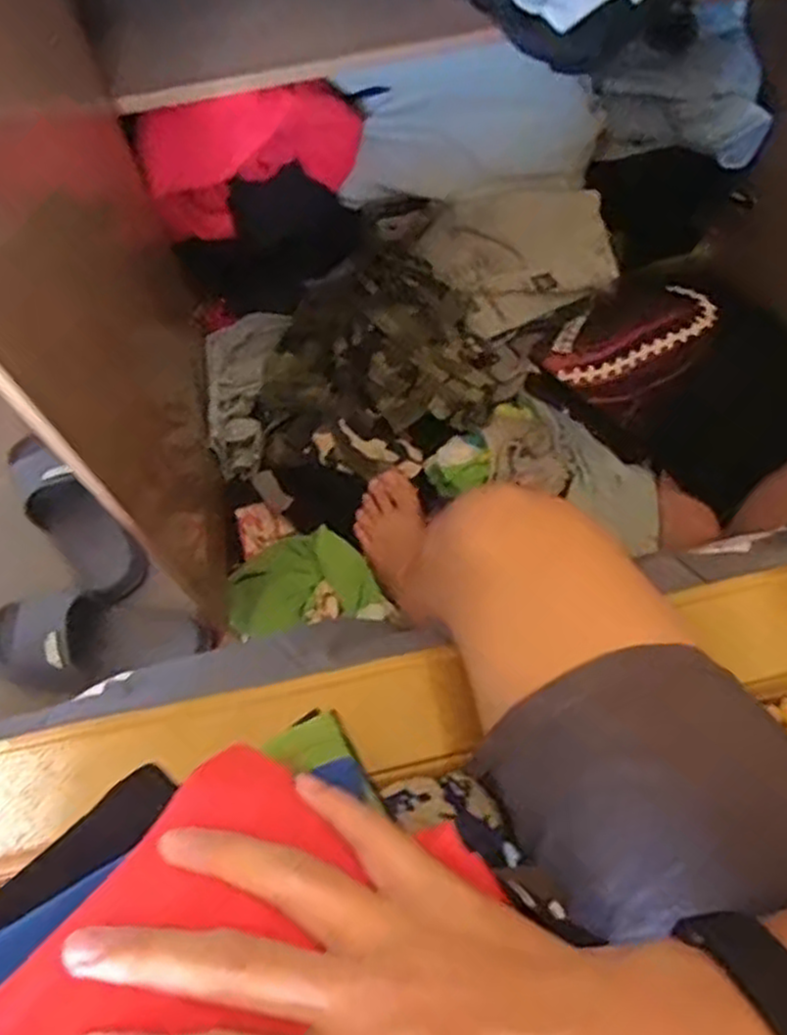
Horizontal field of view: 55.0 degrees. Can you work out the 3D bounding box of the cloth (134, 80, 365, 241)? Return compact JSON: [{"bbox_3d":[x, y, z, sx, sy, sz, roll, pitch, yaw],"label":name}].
[{"bbox_3d":[-0.156,-0.439,0.907,0.287,0.153,0.077,-35,70,-12],"label":"cloth"}]

